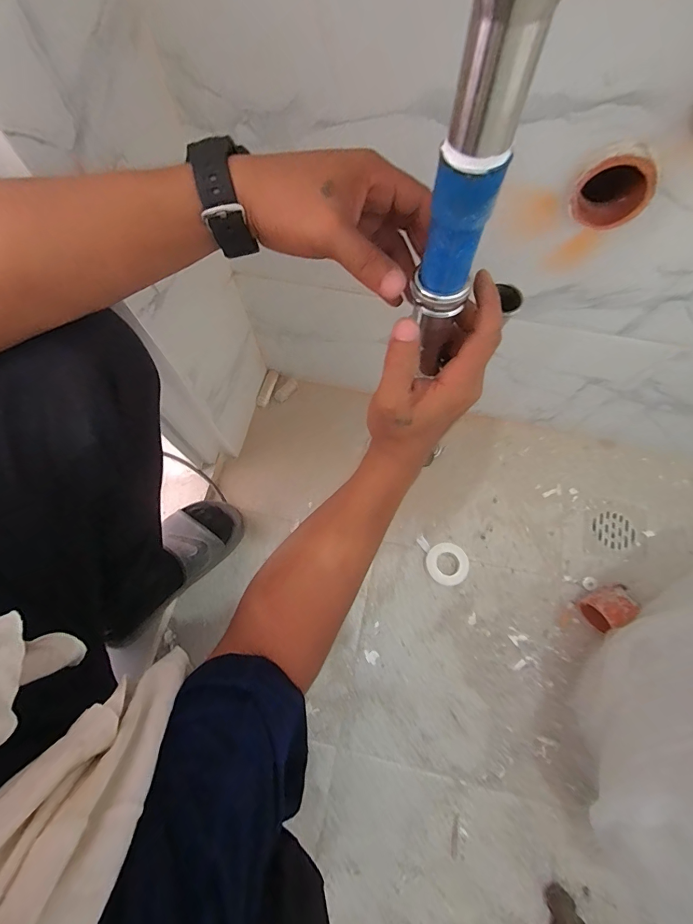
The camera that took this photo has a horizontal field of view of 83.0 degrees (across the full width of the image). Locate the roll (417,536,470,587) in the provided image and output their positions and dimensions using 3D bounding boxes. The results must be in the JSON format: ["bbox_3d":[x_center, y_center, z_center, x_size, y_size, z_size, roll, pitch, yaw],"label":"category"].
[{"bbox_3d":[0.163,0.159,0.646,0.067,0.011,0.086,-15,69,-5],"label":"roll"}]

